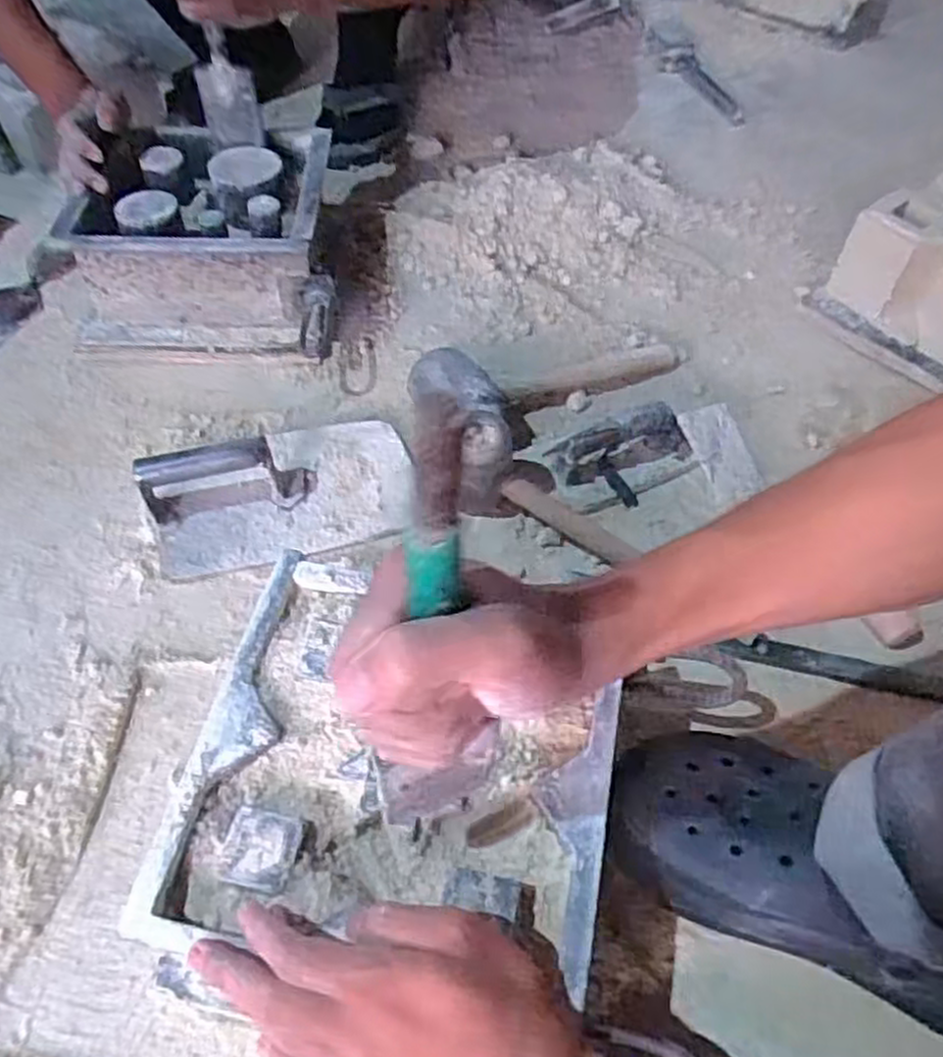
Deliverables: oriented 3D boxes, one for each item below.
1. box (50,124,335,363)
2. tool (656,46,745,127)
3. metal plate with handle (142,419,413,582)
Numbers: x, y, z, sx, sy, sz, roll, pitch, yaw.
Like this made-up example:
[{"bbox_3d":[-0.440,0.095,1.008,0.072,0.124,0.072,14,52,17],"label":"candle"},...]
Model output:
[{"bbox_3d":[-0.268,-0.292,0.801,0.267,0.126,0.241,1,54,1],"label":"box"},{"bbox_3d":[0.342,-0.664,1.175,0.059,0.018,0.220,-11,57,-11],"label":"tool"},{"bbox_3d":[-0.163,-0.050,0.671,0.226,0.069,0.139,-12,55,-8],"label":"metal plate with handle"}]

